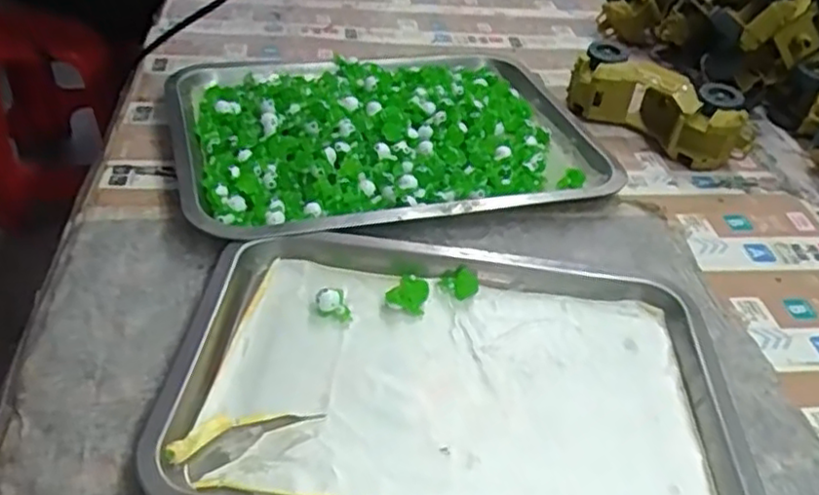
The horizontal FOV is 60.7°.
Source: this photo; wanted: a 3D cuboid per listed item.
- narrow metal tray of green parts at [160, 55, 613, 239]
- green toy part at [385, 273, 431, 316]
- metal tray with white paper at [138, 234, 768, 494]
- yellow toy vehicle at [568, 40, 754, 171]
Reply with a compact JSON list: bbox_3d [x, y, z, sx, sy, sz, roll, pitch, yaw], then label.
[{"bbox_3d":[-0.026,-0.113,0.611,0.347,0.035,0.273,-8,42,-16],"label":"narrow metal tray of green parts"},{"bbox_3d":[-0.001,0.031,0.461,0.024,0.012,0.029,12,40,7],"label":"green toy part"},{"bbox_3d":[0.026,0.075,0.406,0.316,0.020,0.209,7,40,1],"label":"metal tray with white paper"},{"bbox_3d":[0.230,-0.132,0.650,0.171,0.059,0.063,34,47,29],"label":"yellow toy vehicle"}]

